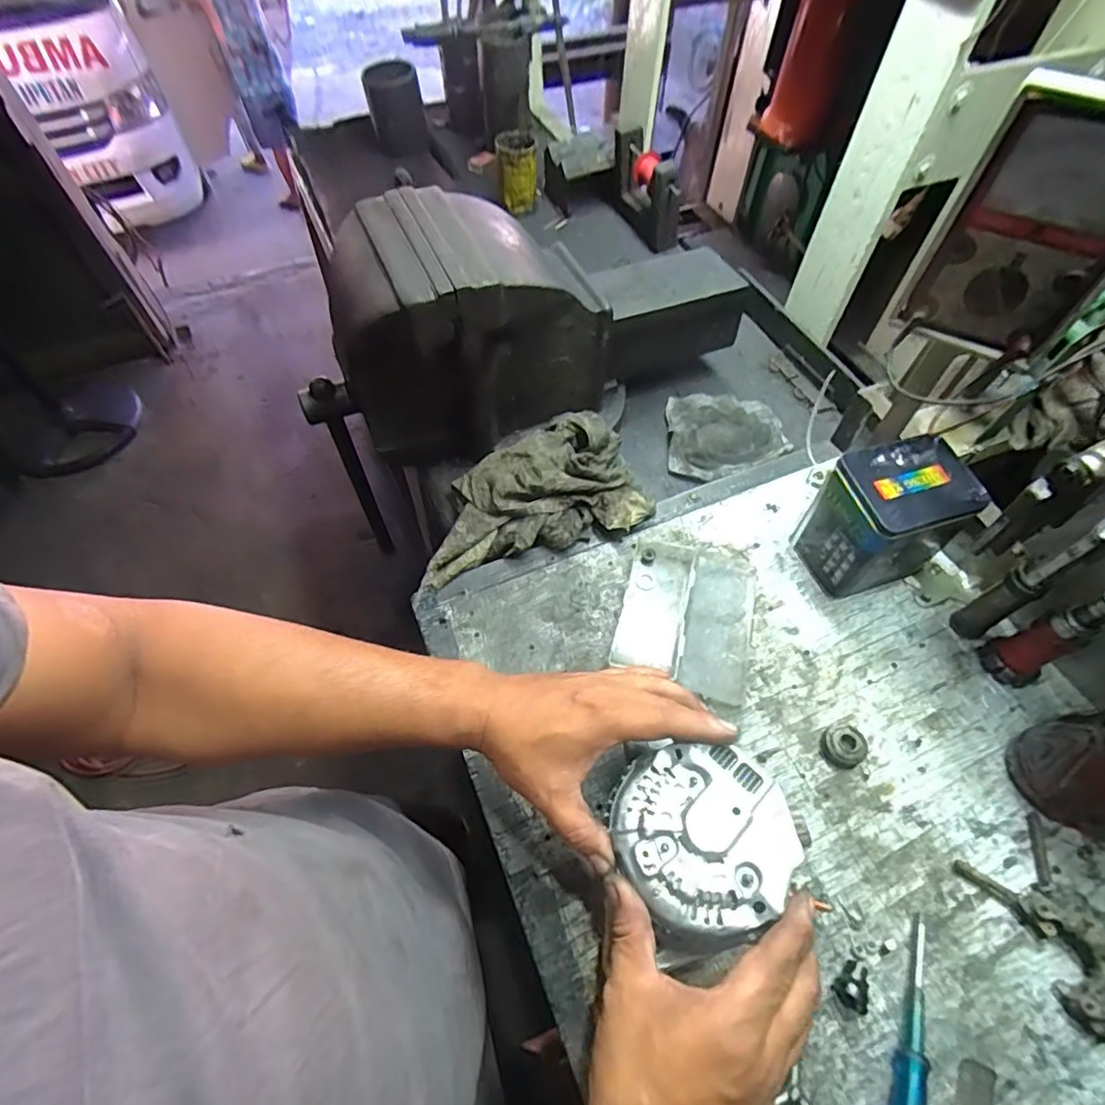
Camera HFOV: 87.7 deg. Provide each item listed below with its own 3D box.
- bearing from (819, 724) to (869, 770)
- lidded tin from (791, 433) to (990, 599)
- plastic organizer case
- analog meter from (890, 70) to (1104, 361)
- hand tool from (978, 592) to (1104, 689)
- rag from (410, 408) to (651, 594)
[{"bbox_3d":[0.272,0.181,0.537,0.035,0.020,0.037,0,58,-1],"label":"bearing"},{"bbox_3d":[0.349,-0.034,0.612,0.137,0.140,0.094,-19,60,-12],"label":"lidded tin"},{"bbox_3d":[0.147,0.062,0.619,0.137,0.015,0.181,15,59,8],"label":"plastic organizer case"},{"bbox_3d":[0.357,-0.241,0.429,0.126,0.173,0.052,24,60,13],"label":"analog meter"},{"bbox_3d":[0.465,0.076,0.528,0.041,0.153,0.052,-23,61,-15],"label":"hand tool"},{"bbox_3d":[-0.029,-0.070,0.671,0.279,0.065,0.155,-19,60,-12],"label":"rag"}]

